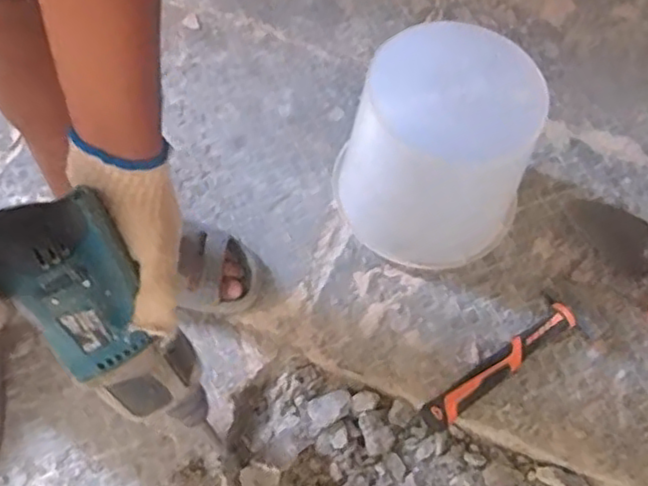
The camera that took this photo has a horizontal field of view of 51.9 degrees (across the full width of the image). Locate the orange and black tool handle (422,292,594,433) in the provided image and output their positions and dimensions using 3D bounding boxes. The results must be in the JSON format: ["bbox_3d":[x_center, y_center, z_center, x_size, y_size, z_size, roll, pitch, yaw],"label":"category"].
[{"bbox_3d":[0.233,0.162,0.870,0.260,0.038,0.072,-31,68,-17],"label":"orange and black tool handle"}]

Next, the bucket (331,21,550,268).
[{"bbox_3d":[0.145,-0.117,0.868,0.216,0.219,0.223,1,62,-2],"label":"bucket"}]

